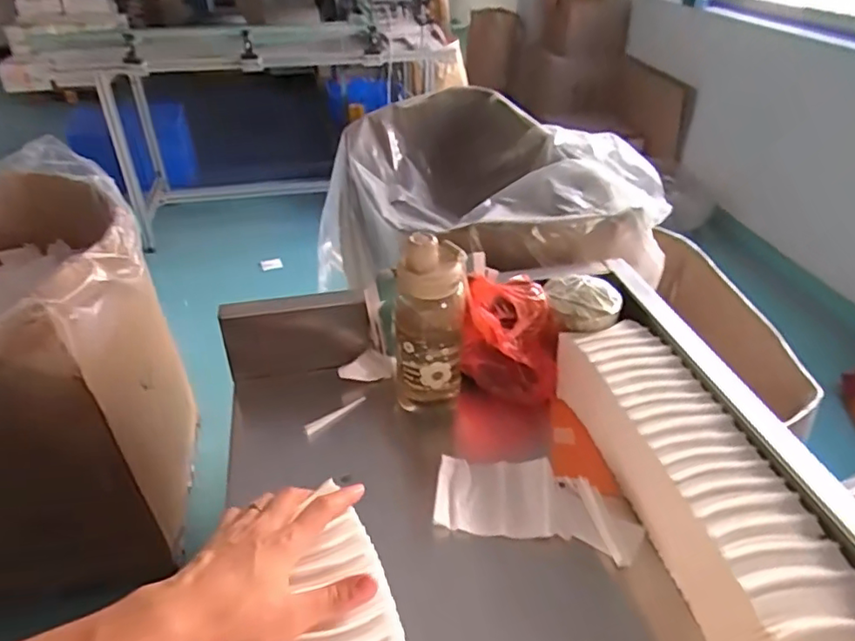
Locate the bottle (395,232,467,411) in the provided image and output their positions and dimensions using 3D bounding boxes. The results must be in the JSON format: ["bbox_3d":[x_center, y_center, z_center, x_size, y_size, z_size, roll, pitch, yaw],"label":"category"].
[{"bbox_3d":[0.001,0.005,0.668,0.082,0.221,0.075,-1,36,-1],"label":"bottle"}]

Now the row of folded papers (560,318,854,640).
[{"bbox_3d":[0.249,0.149,0.563,0.108,0.088,0.370,-9,37,-12],"label":"row of folded papers"}]

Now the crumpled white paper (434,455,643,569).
[{"bbox_3d":[0.109,0.184,0.585,0.194,0.020,0.088,8,37,10],"label":"crumpled white paper"}]

